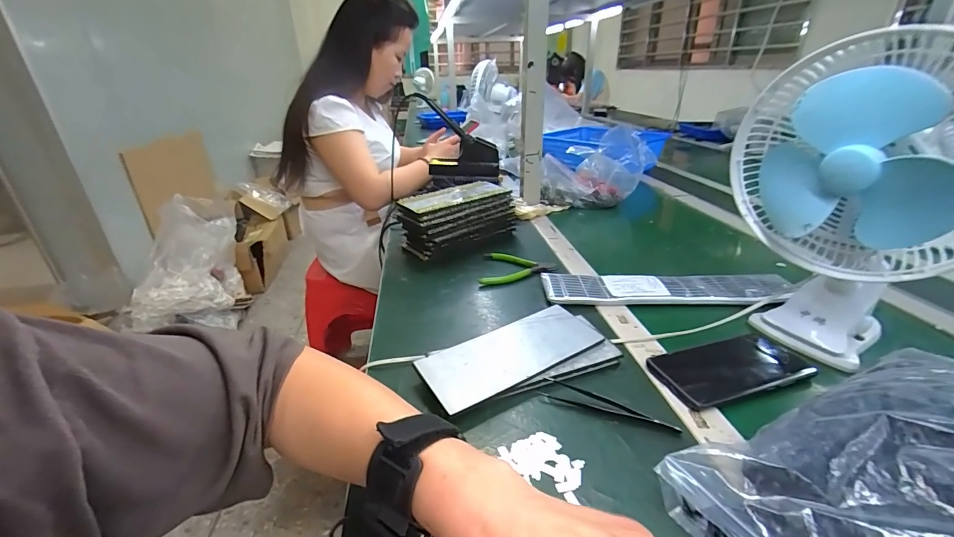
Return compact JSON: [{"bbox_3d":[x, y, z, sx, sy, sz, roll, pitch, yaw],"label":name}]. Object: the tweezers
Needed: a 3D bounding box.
[{"bbox_3d":[0.125,0.129,0.386,0.126,0.010,0.019,10,29,22],"label":"tweezers"}]

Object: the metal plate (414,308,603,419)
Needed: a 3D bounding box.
[{"bbox_3d":[0.039,0.092,0.439,0.195,0.006,0.082,-19,35,-27],"label":"metal plate"}]

